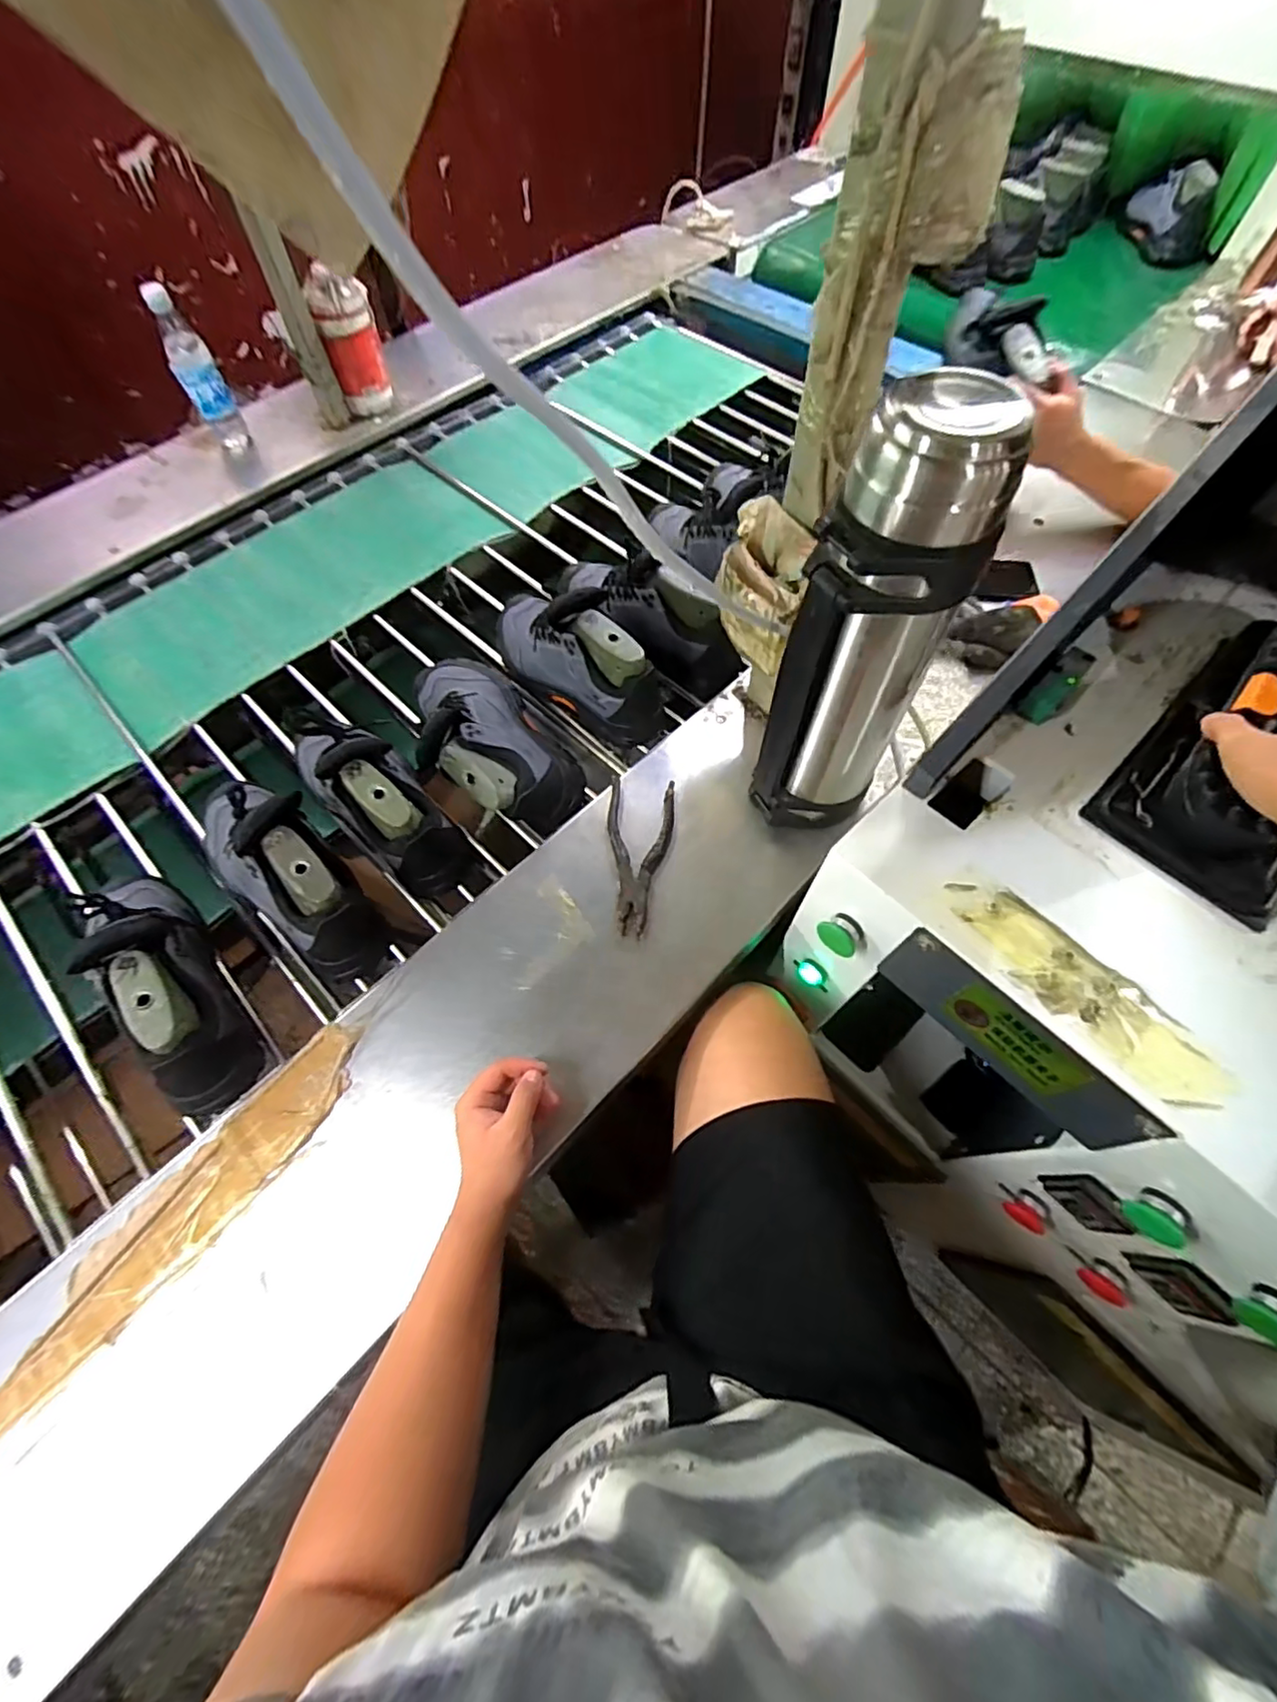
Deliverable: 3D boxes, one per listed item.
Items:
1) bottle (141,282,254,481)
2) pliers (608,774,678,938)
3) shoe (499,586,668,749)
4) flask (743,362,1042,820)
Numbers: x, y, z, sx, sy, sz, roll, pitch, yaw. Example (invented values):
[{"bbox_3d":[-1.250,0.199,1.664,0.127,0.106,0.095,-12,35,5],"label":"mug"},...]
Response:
[{"bbox_3d":[-0.703,-0.753,1.011,0.066,0.222,0.063,-18,64,-8],"label":"bottle"},{"bbox_3d":[0.002,0.002,0.678,0.073,0.017,0.185,1,63,1],"label":"pliers"},{"bbox_3d":[-0.085,-0.251,0.782,0.287,0.126,0.100,38,70,18],"label":"shoe"},{"bbox_3d":[0.188,-0.156,0.538,0.114,0.399,0.094,26,67,13],"label":"flask"}]

